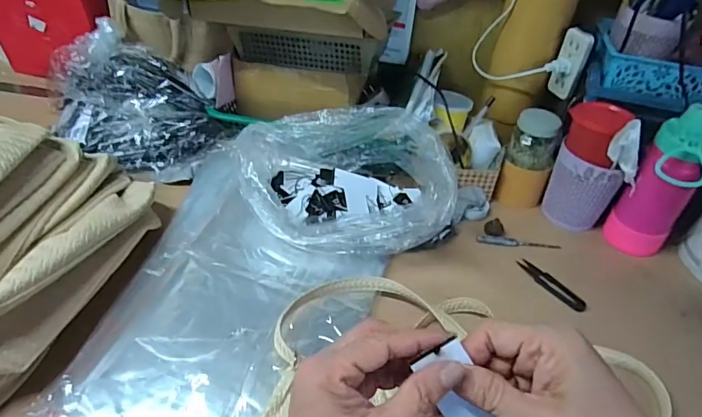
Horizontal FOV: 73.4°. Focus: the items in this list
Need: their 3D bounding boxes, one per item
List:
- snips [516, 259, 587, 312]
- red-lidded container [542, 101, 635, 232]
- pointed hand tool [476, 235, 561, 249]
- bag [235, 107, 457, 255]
[{"bbox_3d":[0.262,0.098,0.614,0.029,0.007,0.098,-25,49,-30],"label":"snips"},{"bbox_3d":[0.335,-0.052,0.672,0.069,0.174,0.082,-6,42,-13],"label":"red-lidded container"},{"bbox_3d":[0.238,0.048,0.668,0.118,0.006,0.018,4,41,-1],"label":"pointed hand tool"},{"bbox_3d":[-0.010,-0.032,0.626,0.262,0.127,0.204,-4,41,-10],"label":"bag"}]

